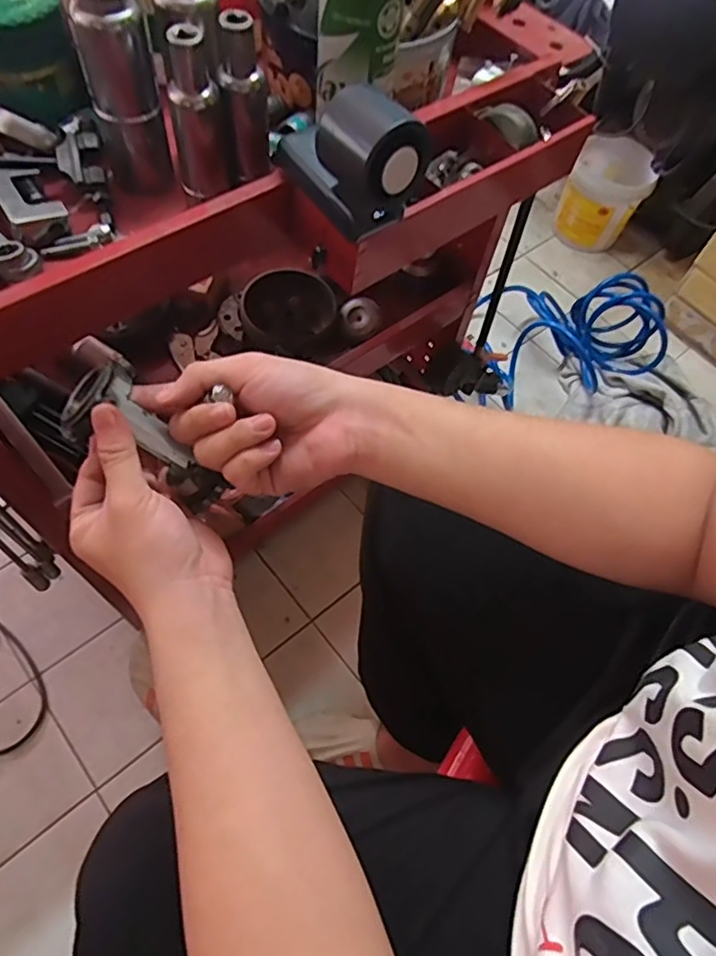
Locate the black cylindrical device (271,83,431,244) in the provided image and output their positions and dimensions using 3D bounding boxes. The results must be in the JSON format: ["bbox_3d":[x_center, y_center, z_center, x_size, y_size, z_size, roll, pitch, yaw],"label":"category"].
[{"bbox_3d":[-0.007,-0.225,0.419,0.111,0.078,0.051,41,65,16],"label":"black cylindrical device"}]

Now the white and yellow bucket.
[{"bbox_3d":[0.623,-0.716,1.499,0.186,0.187,0.190,2,61,-4],"label":"white and yellow bucket"}]

